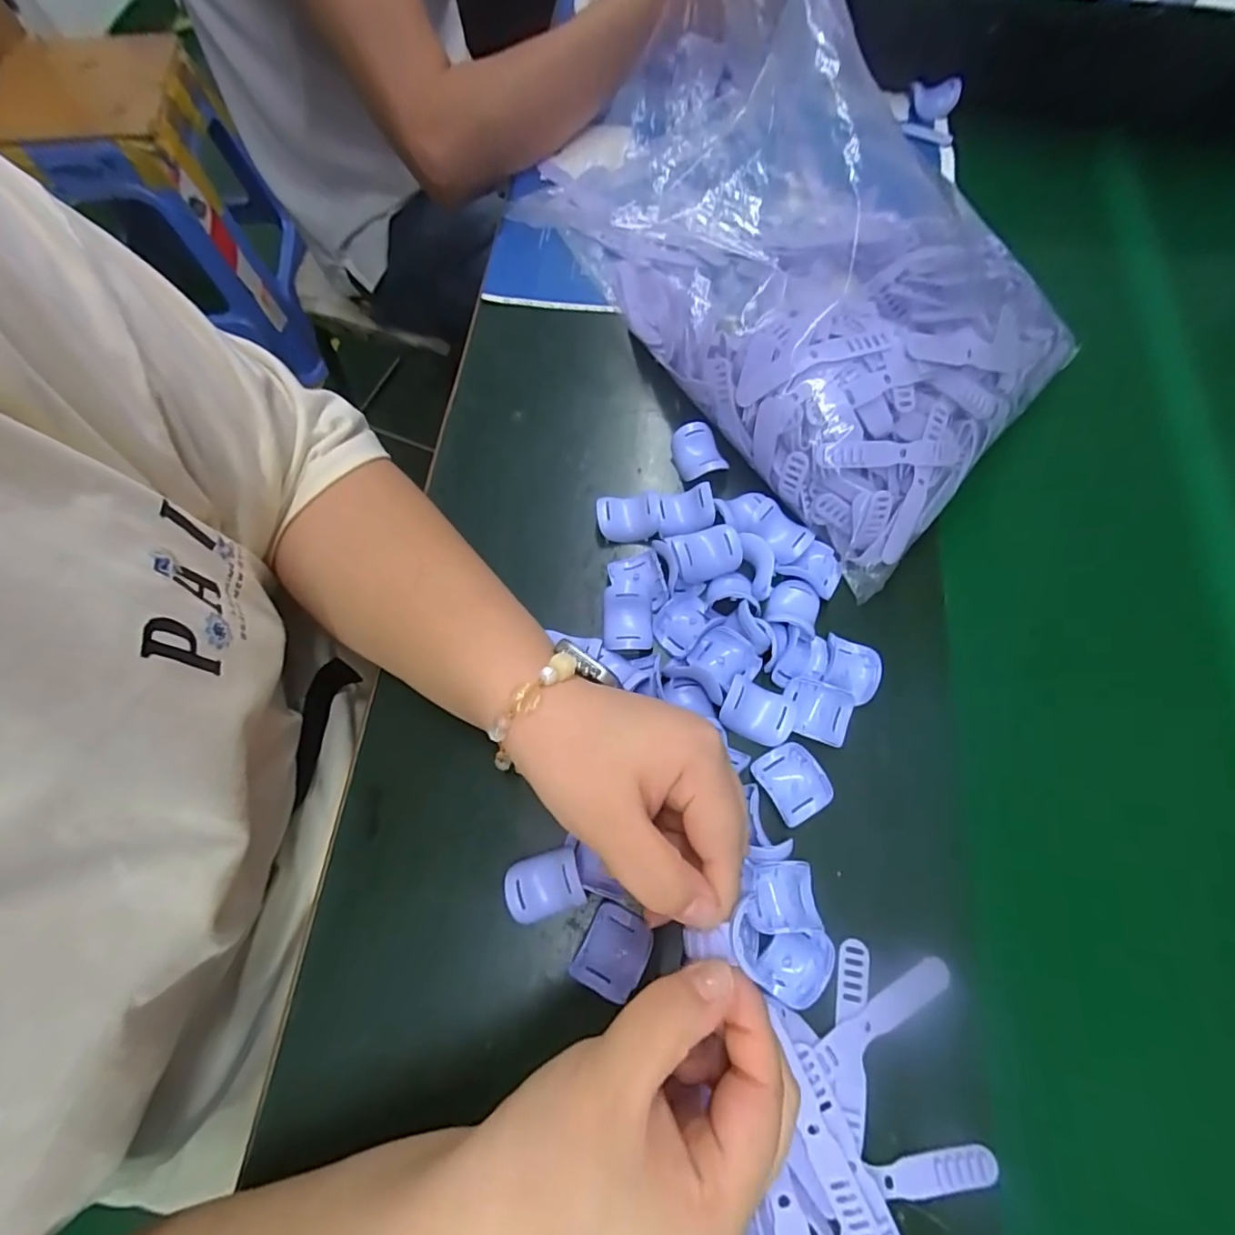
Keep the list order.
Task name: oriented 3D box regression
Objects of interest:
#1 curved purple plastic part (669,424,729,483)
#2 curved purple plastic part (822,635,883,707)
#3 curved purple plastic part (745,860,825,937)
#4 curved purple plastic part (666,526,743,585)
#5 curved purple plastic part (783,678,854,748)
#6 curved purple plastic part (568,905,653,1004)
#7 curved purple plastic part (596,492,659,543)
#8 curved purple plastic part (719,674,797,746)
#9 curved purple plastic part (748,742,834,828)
[{"bbox_3d":[0.053,-0.107,0.376,0.027,0.023,0.035,-9,70,-4],"label":"curved purple plastic part"},{"bbox_3d":[0.133,0.030,0.321,0.032,0.012,0.036,9,70,3],"label":"curved purple plastic part"},{"bbox_3d":[0.083,0.136,0.277,0.037,0.019,0.031,4,70,1],"label":"curved purple plastic part"},{"bbox_3d":[0.053,-0.039,0.336,0.040,0.014,0.026,-17,71,-7],"label":"curved purple plastic part"},{"bbox_3d":[0.110,0.052,0.311,0.037,0.013,0.030,21,71,7],"label":"curved purple plastic part"},{"bbox_3d":[-0.002,0.164,0.277,0.032,0.008,0.038,25,71,8],"label":"curved purple plastic part"},{"bbox_3d":[0.006,-0.063,0.360,0.039,0.017,0.027,-2,70,-1],"label":"curved purple plastic part"},{"bbox_3d":[0.077,0.051,0.311,0.039,0.013,0.029,21,71,7],"label":"curved purple plastic part"},{"bbox_3d":[0.093,0.088,0.300,0.030,0.017,0.037,-31,73,-11],"label":"curved purple plastic part"}]

